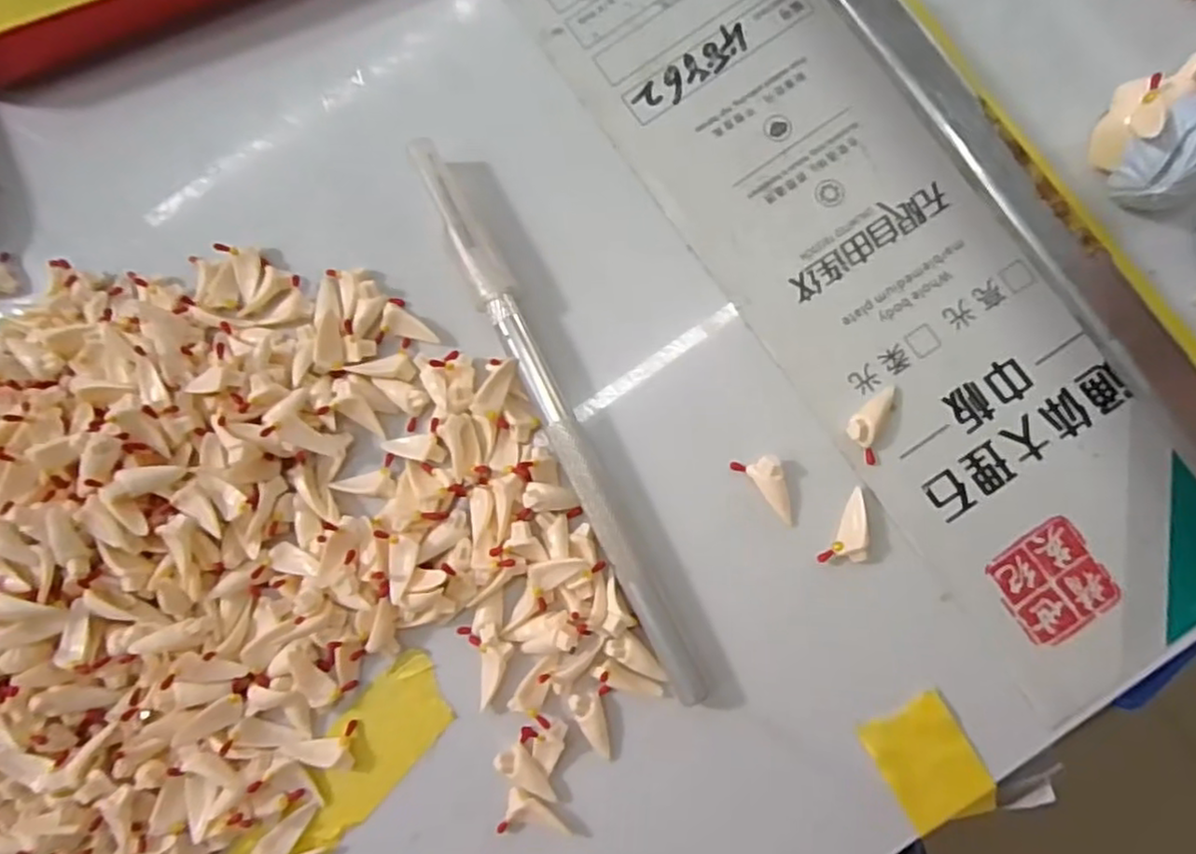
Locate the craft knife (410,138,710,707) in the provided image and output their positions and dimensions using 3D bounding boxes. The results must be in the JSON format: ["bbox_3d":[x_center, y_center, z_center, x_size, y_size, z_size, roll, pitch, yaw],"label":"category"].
[{"bbox_3d":[-0.010,-0.004,0.158,0.008,0.009,0.144,-26,82,0],"label":"craft knife"}]

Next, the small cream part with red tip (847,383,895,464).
[{"bbox_3d":[0.063,-0.002,0.157,0.009,0.005,0.019,17,84,6],"label":"small cream part with red tip"}]

